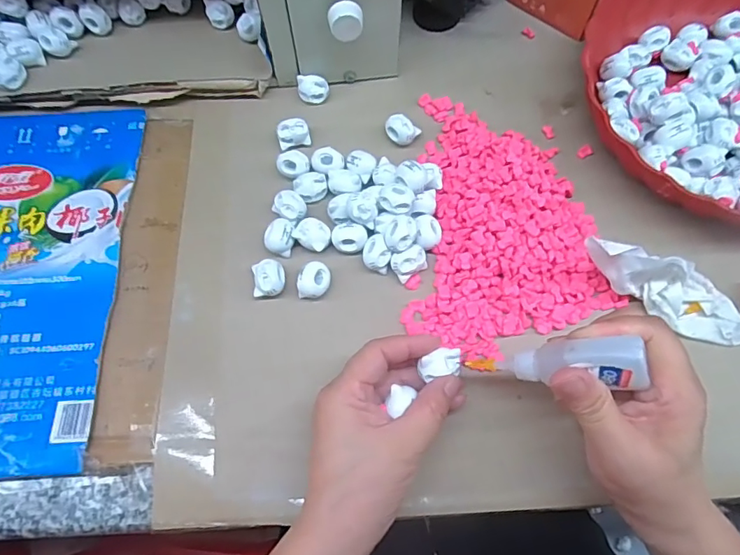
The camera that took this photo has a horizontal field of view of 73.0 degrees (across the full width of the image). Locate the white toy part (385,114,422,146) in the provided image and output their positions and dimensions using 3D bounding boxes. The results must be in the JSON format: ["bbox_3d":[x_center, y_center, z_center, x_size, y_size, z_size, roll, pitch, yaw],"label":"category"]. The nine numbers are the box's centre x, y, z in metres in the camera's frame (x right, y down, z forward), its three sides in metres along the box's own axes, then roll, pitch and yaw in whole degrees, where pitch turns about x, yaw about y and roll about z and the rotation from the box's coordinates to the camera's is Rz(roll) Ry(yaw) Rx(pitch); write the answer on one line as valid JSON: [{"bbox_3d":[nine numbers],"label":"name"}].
[{"bbox_3d":[0.026,-0.120,0.407,0.023,0.016,0.020,41,73,18],"label":"white toy part"}]

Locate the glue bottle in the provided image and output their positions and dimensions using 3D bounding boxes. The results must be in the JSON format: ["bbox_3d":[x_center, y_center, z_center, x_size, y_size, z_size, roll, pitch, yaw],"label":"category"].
[{"bbox_3d":[0.096,0.046,0.267,0.091,0.018,0.020,-12,58,40],"label":"glue bottle"}]

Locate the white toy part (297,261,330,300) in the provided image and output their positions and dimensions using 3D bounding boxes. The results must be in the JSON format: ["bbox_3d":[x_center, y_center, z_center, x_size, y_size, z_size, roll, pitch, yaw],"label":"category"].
[{"bbox_3d":[-0.038,0.003,0.350,0.019,0.017,0.025,23,68,12],"label":"white toy part"}]

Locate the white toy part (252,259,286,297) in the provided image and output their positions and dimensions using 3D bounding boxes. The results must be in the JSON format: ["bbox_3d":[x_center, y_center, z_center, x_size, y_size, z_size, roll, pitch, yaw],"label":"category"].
[{"bbox_3d":[-0.071,0.001,0.352,0.021,0.016,0.024,-4,65,0],"label":"white toy part"}]

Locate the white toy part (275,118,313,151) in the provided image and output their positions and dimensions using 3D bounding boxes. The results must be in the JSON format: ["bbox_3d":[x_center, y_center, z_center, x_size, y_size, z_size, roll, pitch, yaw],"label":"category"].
[{"bbox_3d":[-0.062,-0.117,0.406,0.025,0.018,0.017,-15,66,-5],"label":"white toy part"}]

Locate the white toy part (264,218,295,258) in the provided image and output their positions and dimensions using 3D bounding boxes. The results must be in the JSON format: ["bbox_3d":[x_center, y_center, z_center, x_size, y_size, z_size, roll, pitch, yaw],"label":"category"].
[{"bbox_3d":[-0.066,-0.029,0.368,0.022,0.019,0.026,-11,66,-4],"label":"white toy part"}]

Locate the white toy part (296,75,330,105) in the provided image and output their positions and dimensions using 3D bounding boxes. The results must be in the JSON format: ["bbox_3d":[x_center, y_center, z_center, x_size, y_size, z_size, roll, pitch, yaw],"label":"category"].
[{"bbox_3d":[-0.048,-0.160,0.426,0.025,0.019,0.018,-7,65,-1],"label":"white toy part"}]

